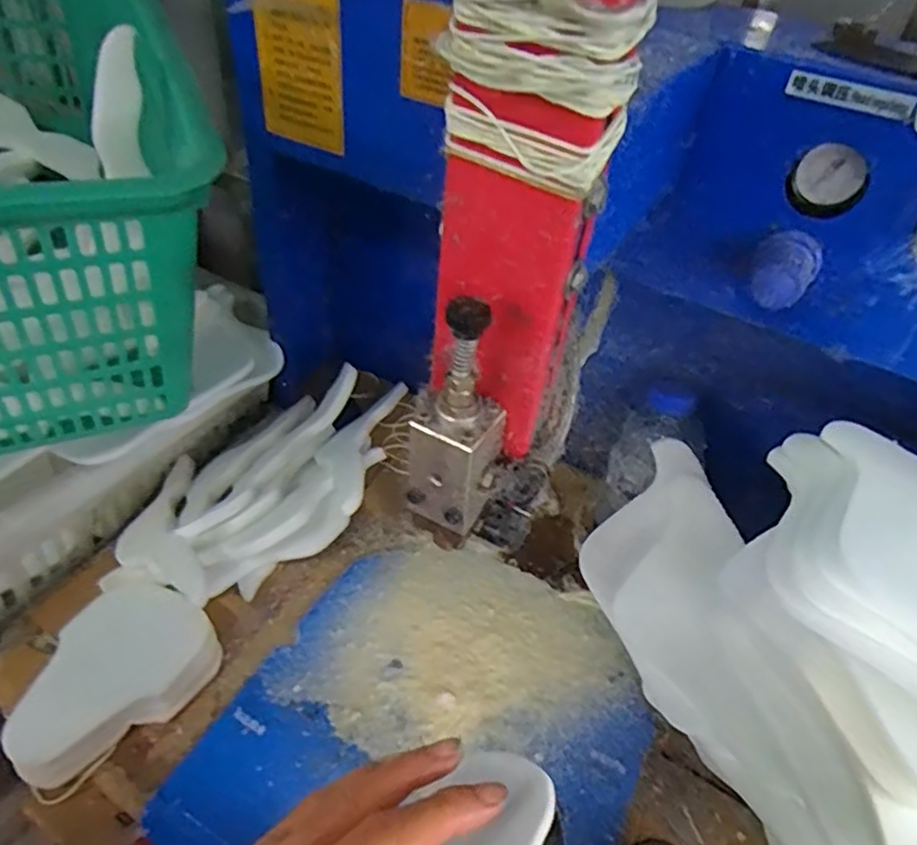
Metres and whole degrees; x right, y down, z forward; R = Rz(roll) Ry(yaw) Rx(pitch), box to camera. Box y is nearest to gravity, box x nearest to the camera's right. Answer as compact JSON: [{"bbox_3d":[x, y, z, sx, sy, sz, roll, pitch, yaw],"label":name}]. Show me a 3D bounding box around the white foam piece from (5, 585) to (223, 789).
[{"bbox_3d":[-0.269,0.194,0.498,0.110,0.035,0.149,27,48,19],"label":"white foam piece"}]

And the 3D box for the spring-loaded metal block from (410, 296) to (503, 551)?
[{"bbox_3d":[0.000,-0.001,0.311,0.041,0.131,0.035,16,34,11],"label":"spring-loaded metal block"}]

